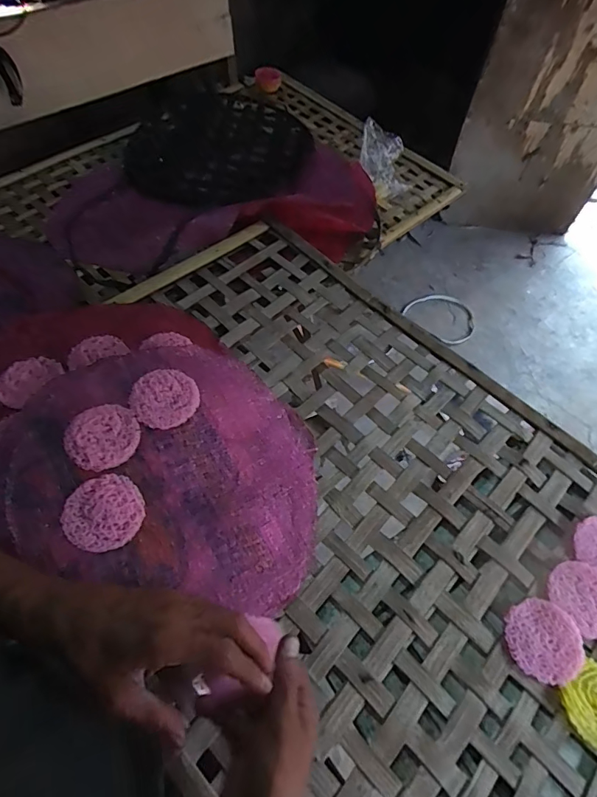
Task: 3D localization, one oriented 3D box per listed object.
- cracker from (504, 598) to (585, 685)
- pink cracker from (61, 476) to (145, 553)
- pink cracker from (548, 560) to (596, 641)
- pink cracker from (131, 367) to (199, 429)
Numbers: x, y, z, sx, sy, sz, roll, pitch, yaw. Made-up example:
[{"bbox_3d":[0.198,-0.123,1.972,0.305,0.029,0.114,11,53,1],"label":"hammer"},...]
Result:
[{"bbox_3d":[0.262,0.258,0.479,0.077,0.010,0.077,2,57,-3],"label":"cracker"},{"bbox_3d":[-0.206,0.123,0.479,0.073,0.011,0.079,40,63,2],"label":"pink cracker"},{"bbox_3d":[0.325,0.224,0.506,0.072,0.008,0.075,2,57,-3],"label":"pink cracker"},{"bbox_3d":[-0.161,-0.001,0.543,0.073,0.012,0.080,2,57,-3],"label":"pink cracker"}]

